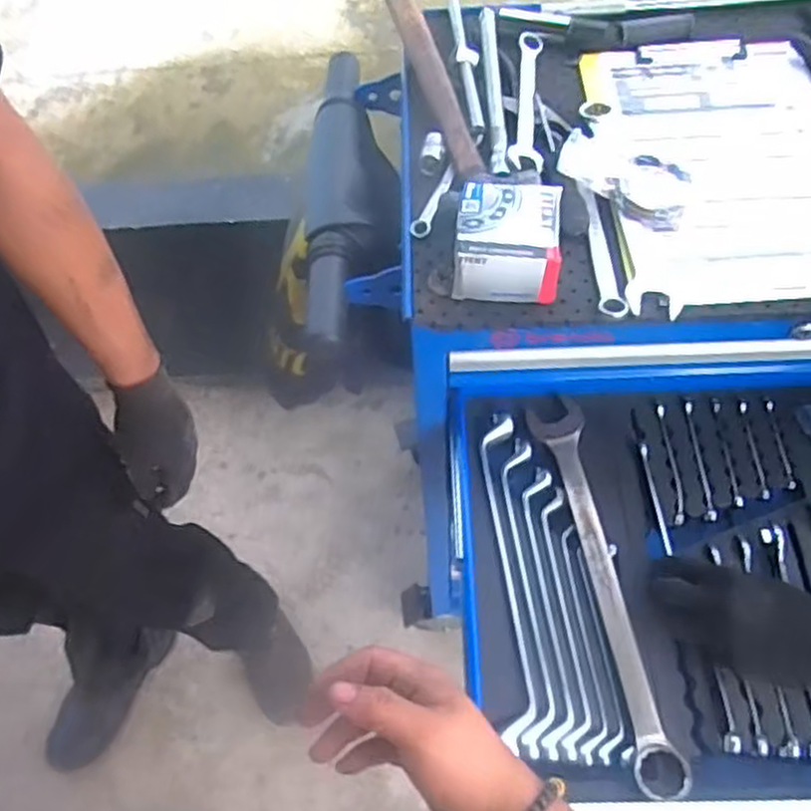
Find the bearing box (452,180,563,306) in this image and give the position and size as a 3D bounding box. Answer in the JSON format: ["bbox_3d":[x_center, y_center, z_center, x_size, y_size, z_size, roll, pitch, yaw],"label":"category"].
[{"bbox_3d":[0.085,-0.139,0.642,0.088,0.048,0.095,4,57,6],"label":"bearing box"}]

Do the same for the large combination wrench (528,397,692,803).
[{"bbox_3d":[0.174,0.149,0.663,0.044,0.017,0.350,-9,56,-3],"label":"large combination wrench"}]

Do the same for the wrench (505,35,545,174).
[{"bbox_3d":[0.124,-0.317,0.775,0.032,0.012,0.233,3,56,6],"label":"wrench"}]

